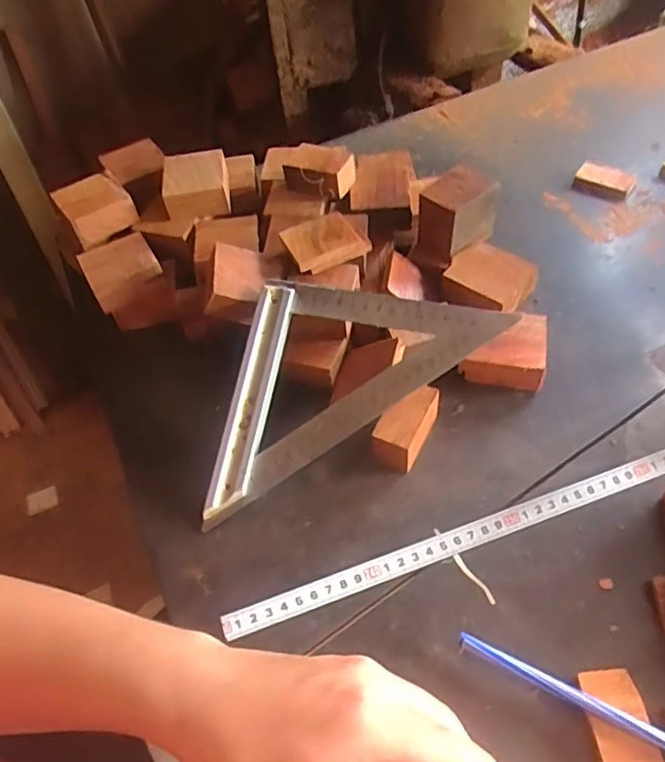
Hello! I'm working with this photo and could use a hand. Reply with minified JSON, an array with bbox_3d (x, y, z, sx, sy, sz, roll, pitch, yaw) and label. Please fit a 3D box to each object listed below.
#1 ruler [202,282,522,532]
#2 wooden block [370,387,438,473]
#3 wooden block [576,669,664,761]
[{"bbox_3d":[-0.009,-0.018,0.431,0.245,0.018,0.124,-32,74,-4],"label":"ruler"},{"bbox_3d":[0.052,0.032,0.421,0.030,0.037,0.053,26,60,23],"label":"wooden block"},{"bbox_3d":[0.153,0.185,0.314,0.031,0.013,0.054,-7,53,1],"label":"wooden block"}]

